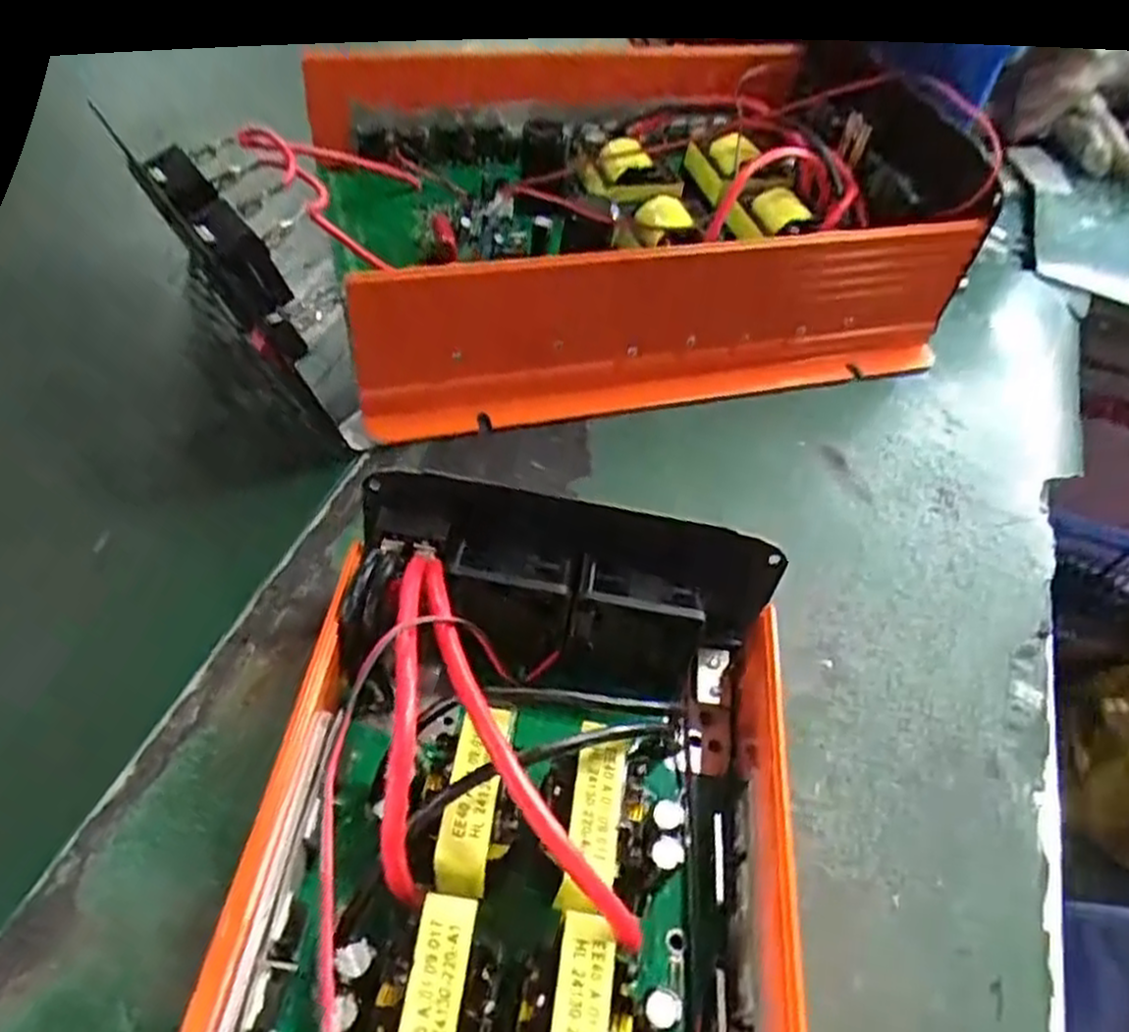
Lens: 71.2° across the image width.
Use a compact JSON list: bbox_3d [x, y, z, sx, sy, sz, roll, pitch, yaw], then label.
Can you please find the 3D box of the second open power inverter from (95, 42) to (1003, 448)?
[{"bbox_3d":[0.008,-0.151,0.388,0.343,0.093,0.190,-10,53,-15],"label":"second open power inverter"}]

